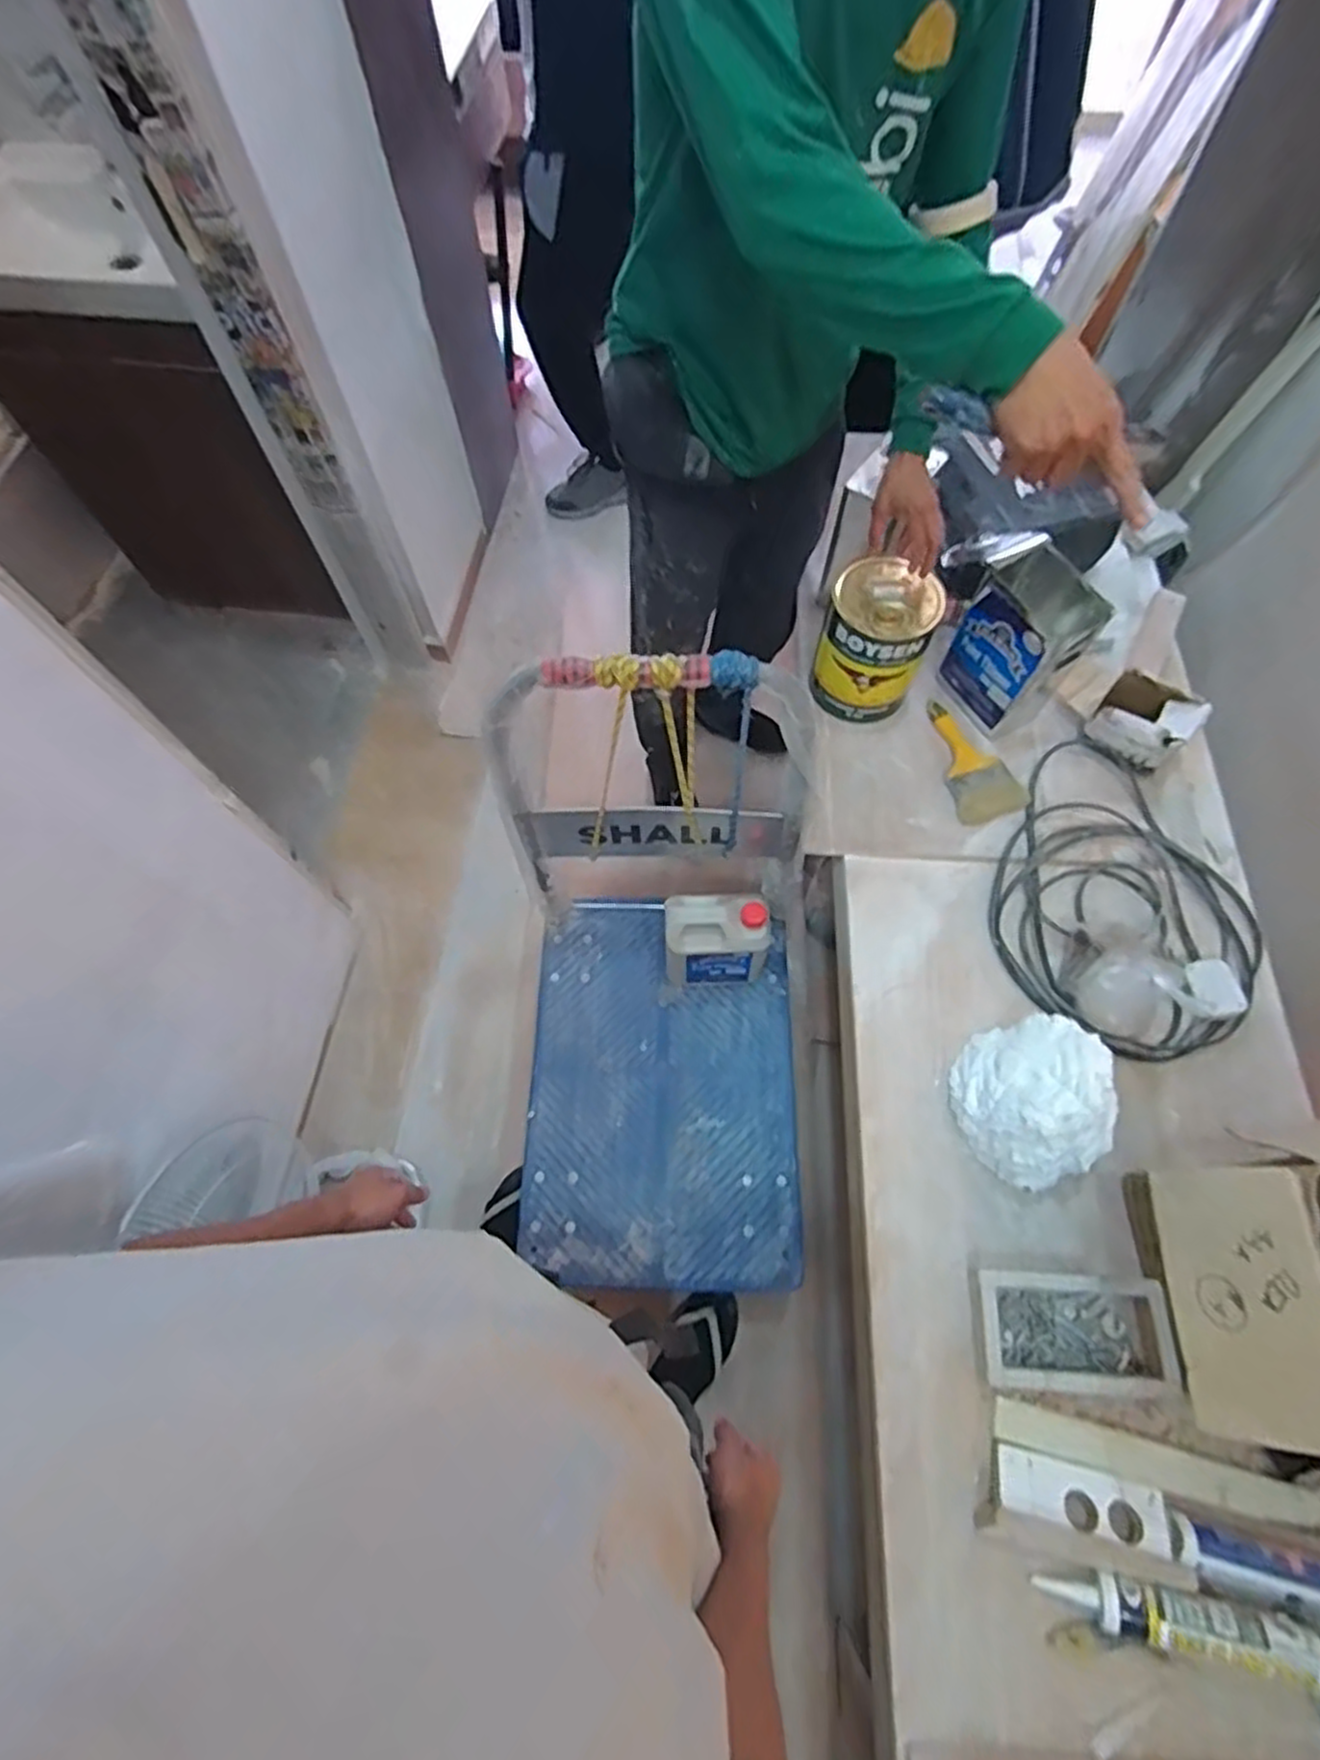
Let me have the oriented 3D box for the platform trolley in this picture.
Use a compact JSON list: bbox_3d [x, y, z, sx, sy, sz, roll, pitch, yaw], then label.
[{"bbox_3d":[-0.003,0.207,1.164,0.484,0.801,0.768,2,67,2],"label":"platform trolley"}]

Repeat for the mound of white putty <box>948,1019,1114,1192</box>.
[{"bbox_3d":[0.471,0.273,0.959,0.167,0.125,0.196,-13,67,-4],"label":"mound of white putty"}]

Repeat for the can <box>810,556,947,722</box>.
[{"bbox_3d":[0.337,-0.374,1.211,0.155,0.210,0.157,-1,67,1],"label":"can"}]

